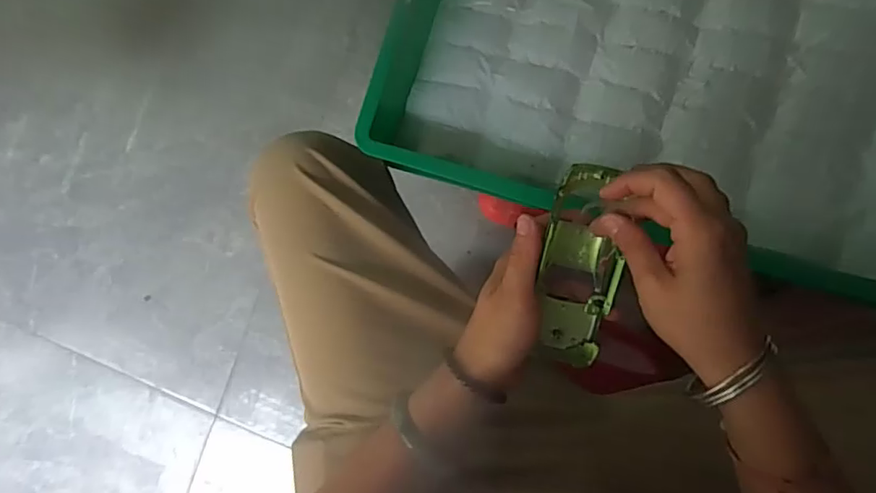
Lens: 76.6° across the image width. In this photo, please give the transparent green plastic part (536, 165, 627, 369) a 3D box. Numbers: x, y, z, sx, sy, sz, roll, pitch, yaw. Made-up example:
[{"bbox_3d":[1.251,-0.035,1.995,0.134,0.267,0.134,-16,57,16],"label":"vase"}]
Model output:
[{"bbox_3d":[0.096,0.015,0.374,0.047,0.034,0.135,3,98,7],"label":"transparent green plastic part"}]

